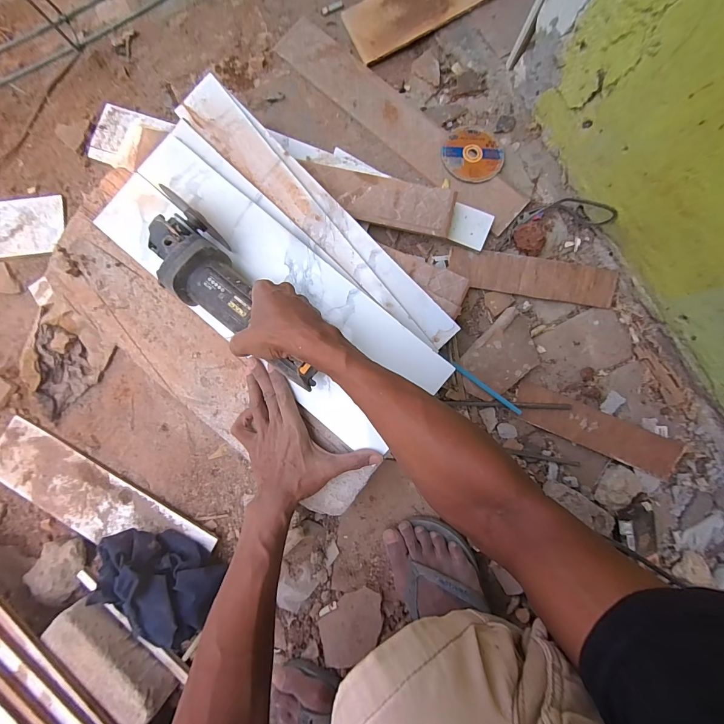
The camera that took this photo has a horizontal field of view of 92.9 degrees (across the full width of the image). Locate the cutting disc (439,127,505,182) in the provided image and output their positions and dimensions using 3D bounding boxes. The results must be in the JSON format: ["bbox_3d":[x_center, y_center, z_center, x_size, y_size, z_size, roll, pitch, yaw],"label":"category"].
[{"bbox_3d":[0.181,-0.337,0.559,0.096,0.006,0.094,0,82,-1],"label":"cutting disc"}]

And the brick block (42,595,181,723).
[{"bbox_3d":[-0.343,0.407,0.469,0.182,0.050,0.052,37,87,3],"label":"brick block"}]

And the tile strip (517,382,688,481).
[{"bbox_3d":[0.362,0.105,0.531,0.251,0.015,0.058,23,87,3],"label":"tile strip"}]

